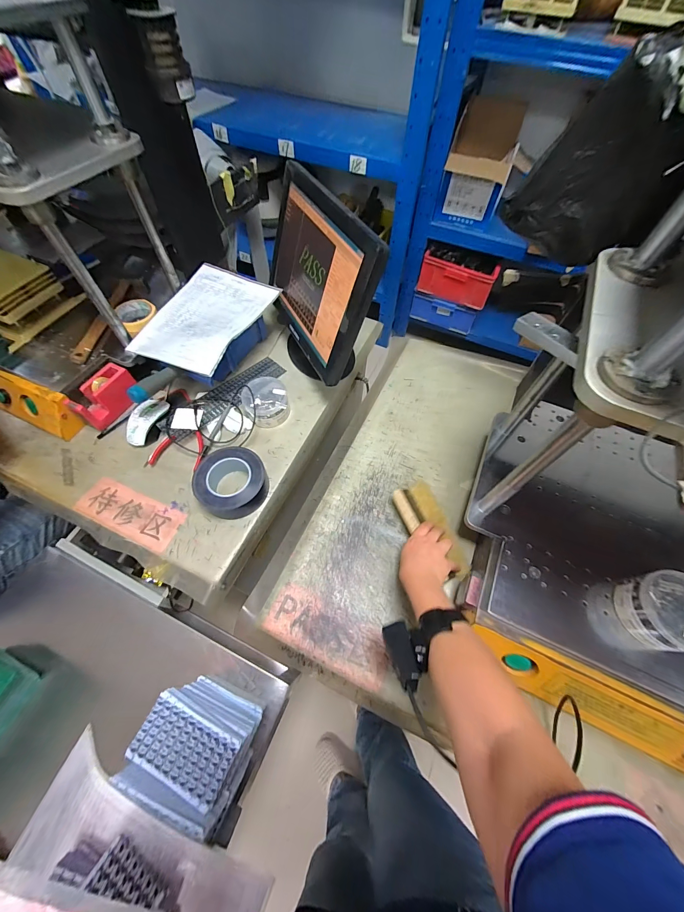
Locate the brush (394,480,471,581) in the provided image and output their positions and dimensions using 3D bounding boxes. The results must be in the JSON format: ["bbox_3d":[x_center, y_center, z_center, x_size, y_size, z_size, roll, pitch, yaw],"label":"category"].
[{"bbox_3d":[0.166,0.133,0.600,0.093,0.042,0.185,-19,63,-12],"label":"brush"}]

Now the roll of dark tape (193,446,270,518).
[{"bbox_3d":[-0.216,0.049,0.629,0.131,0.054,0.138,1,61,-1],"label":"roll of dark tape"}]

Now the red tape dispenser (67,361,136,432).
[{"bbox_3d":[-0.510,-0.128,0.698,0.060,0.071,0.130,25,63,12],"label":"red tape dispenser"}]

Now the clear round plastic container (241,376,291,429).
[{"bbox_3d":[-0.170,-0.121,0.714,0.098,0.057,0.102,1,61,-1],"label":"clear round plastic container"}]

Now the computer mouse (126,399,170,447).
[{"bbox_3d":[-0.418,-0.078,0.696,0.062,0.032,0.118,9,61,3],"label":"computer mouse"}]

